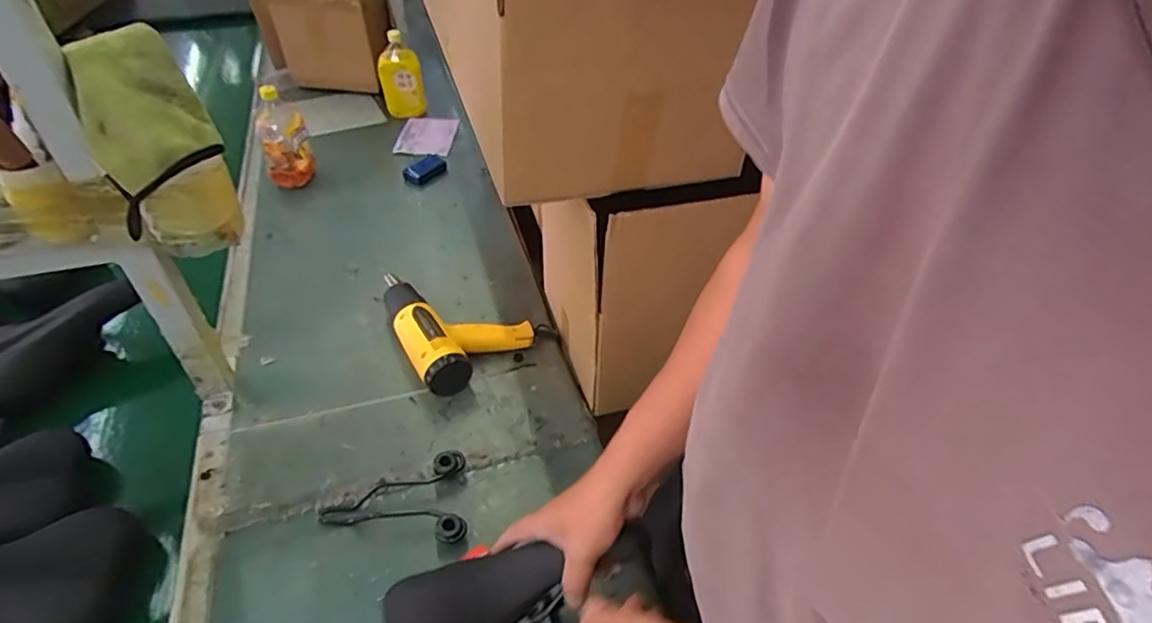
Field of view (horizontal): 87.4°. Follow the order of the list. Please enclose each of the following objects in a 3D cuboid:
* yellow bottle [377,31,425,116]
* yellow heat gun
[{"bbox_3d":[-0.445,-0.593,1.533,0.108,0.187,0.068,-10,44,-13],"label":"yellow bottle"},{"bbox_3d":[-0.199,0.000,0.999,0.238,0.068,0.257,-27,50,-29],"label":"yellow heat gun"}]

